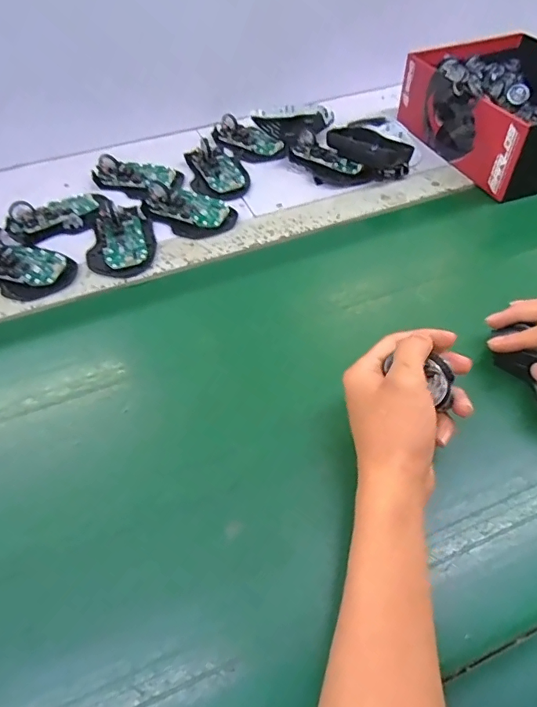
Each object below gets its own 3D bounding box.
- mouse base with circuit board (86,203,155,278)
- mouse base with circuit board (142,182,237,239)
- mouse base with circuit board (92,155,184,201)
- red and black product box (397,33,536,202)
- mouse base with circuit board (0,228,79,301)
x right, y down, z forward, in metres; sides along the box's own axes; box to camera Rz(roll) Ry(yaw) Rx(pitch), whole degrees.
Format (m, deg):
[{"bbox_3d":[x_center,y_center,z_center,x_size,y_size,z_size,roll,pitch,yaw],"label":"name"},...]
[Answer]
[{"bbox_3d":[-0.165,-0.129,0.513,0.069,0.021,0.110,-11,52,-7],"label":"mouse base with circuit board"},{"bbox_3d":[-0.095,-0.171,0.542,0.101,0.026,0.063,26,56,21],"label":"mouse base with circuit board"},{"bbox_3d":[-0.172,-0.230,0.591,0.107,0.023,0.065,6,52,7],"label":"mouse base with circuit board"},{"bbox_3d":[0.314,-0.312,0.600,0.193,0.088,0.244,-19,53,-13],"label":"red and black product box"},{"bbox_3d":[-0.265,-0.096,0.491,0.126,0.022,0.070,21,55,18],"label":"mouse base with circuit board"}]

